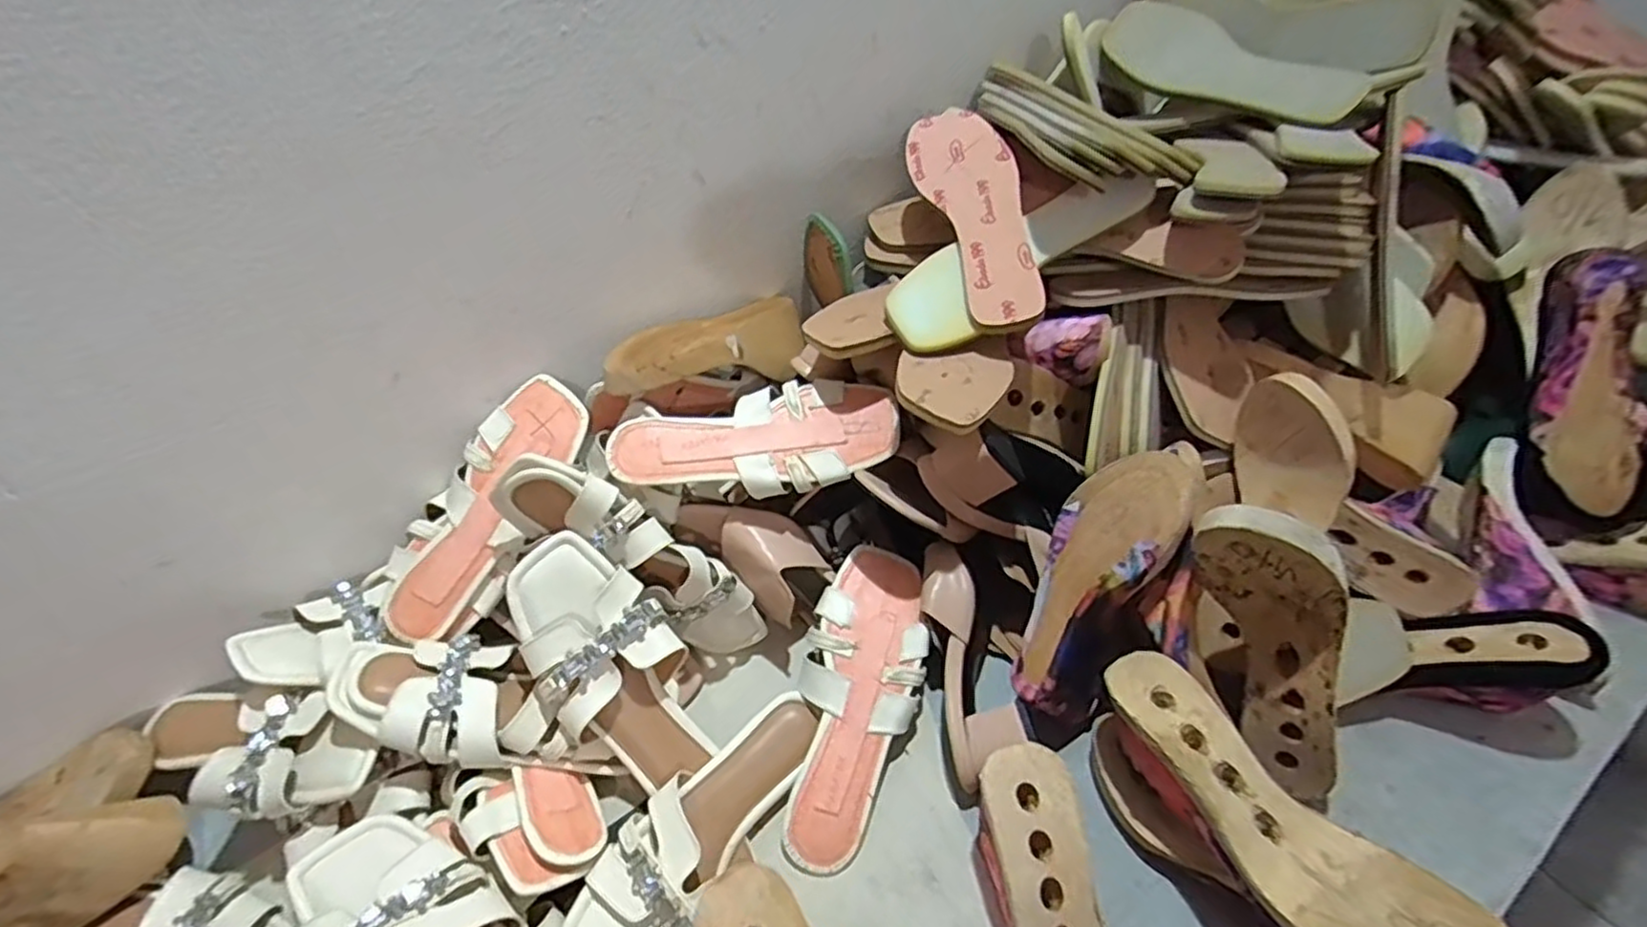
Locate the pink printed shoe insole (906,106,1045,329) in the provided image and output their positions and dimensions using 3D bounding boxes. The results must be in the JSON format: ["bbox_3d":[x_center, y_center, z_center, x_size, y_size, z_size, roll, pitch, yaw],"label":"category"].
[{"bbox_3d":[0.131,-0.218,0.602,0.079,0.010,0.238,-20,64,6],"label":"pink printed shoe insole"}]

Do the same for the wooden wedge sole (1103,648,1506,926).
[{"bbox_3d":[0.275,0.210,0.441,0.081,0.046,0.236,-26,49,-20],"label":"wooden wedge sole"}]

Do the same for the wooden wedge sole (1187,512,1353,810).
[{"bbox_3d":[0.319,0.128,0.506,0.057,0.236,0.081,-28,18,-21],"label":"wooden wedge sole"}]

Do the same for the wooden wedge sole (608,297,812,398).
[{"bbox_3d":[-0.096,-0.104,0.640,0.073,0.057,0.208,33,37,31],"label":"wooden wedge sole"}]

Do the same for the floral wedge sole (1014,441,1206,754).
[{"bbox_3d":[0.209,0.100,0.548,0.086,0.244,0.078,23,10,25],"label":"floral wedge sole"}]

